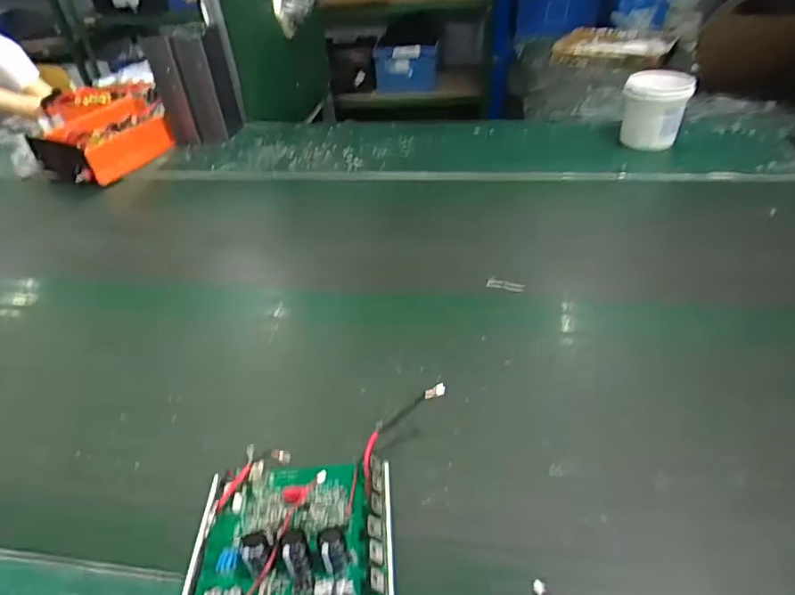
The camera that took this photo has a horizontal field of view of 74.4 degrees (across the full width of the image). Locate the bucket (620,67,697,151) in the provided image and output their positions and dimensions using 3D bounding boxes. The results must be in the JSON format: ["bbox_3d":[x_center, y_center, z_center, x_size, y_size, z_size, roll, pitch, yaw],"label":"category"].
[{"bbox_3d":[0.516,-0.375,1.055,0.120,0.133,0.119,10,43,19],"label":"bucket"}]

